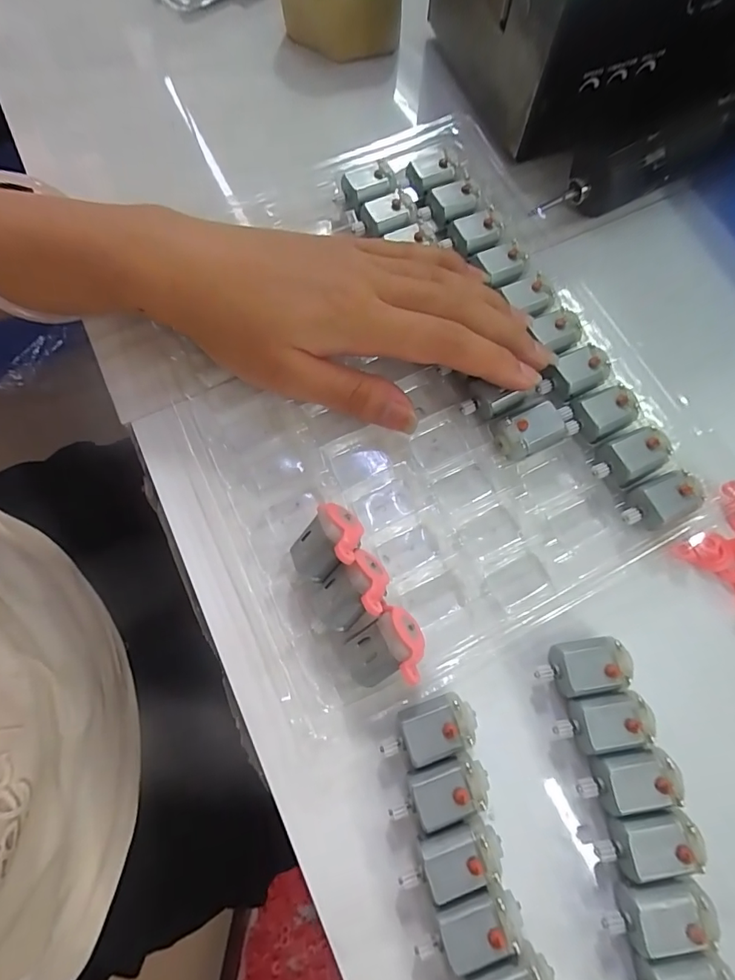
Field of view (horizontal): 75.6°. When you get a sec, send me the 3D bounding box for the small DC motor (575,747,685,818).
[{"bbox_3d":[0.092,0.104,0.170,0.032,0.015,0.019,-10,73,-4],"label":"small DC motor"}]

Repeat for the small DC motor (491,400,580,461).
[{"bbox_3d":[0.075,-0.027,0.208,0.036,0.012,0.019,-19,74,-7],"label":"small DC motor"}]

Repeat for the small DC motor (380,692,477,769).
[{"bbox_3d":[0.022,0.088,0.174,0.034,0.016,0.019,-18,75,-4],"label":"small DC motor"}]

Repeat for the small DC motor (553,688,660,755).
[{"bbox_3d":[0.086,0.086,0.176,0.032,0.017,0.018,-12,73,-5],"label":"small DC motor"}]

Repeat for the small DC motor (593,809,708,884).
[{"bbox_3d":[0.096,0.122,0.164,0.032,0.013,0.019,-9,73,-4],"label":"small DC motor"}]

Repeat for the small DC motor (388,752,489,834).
[{"bbox_3d":[0.026,0.107,0.169,0.034,0.015,0.018,-15,75,-3],"label":"small DC motor"}]

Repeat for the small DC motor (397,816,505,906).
[{"bbox_3d":[0.028,0.126,0.161,0.034,0.016,0.018,-20,74,-7],"label":"small DC motor"}]

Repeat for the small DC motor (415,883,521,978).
[{"bbox_3d":[0.033,0.143,0.156,0.033,0.016,0.018,-12,73,-5],"label":"small DC motor"}]

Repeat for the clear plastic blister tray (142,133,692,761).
[{"bbox_3d":[0.013,-0.053,0.212,0.200,0.031,0.250,-24,76,-6],"label":"clear plastic blister tray"}]

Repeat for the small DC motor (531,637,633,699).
[{"bbox_3d":[0.082,0.068,0.182,0.030,0.016,0.019,-11,73,-5],"label":"small DC motor"}]

